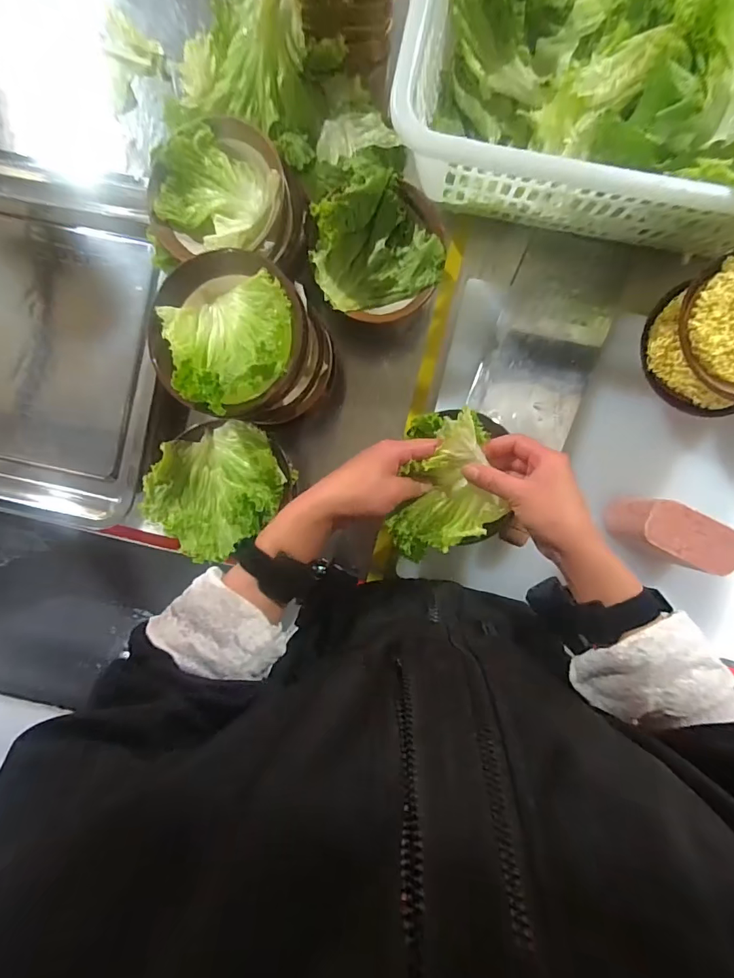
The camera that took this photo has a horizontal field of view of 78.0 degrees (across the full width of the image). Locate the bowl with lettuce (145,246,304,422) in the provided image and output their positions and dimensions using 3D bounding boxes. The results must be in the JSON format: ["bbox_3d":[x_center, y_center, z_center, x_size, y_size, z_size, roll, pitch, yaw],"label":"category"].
[{"bbox_3d":[-0.125,-0.141,0.390,0.127,0.054,0.145,-38,90,4],"label":"bowl with lettuce"}]

